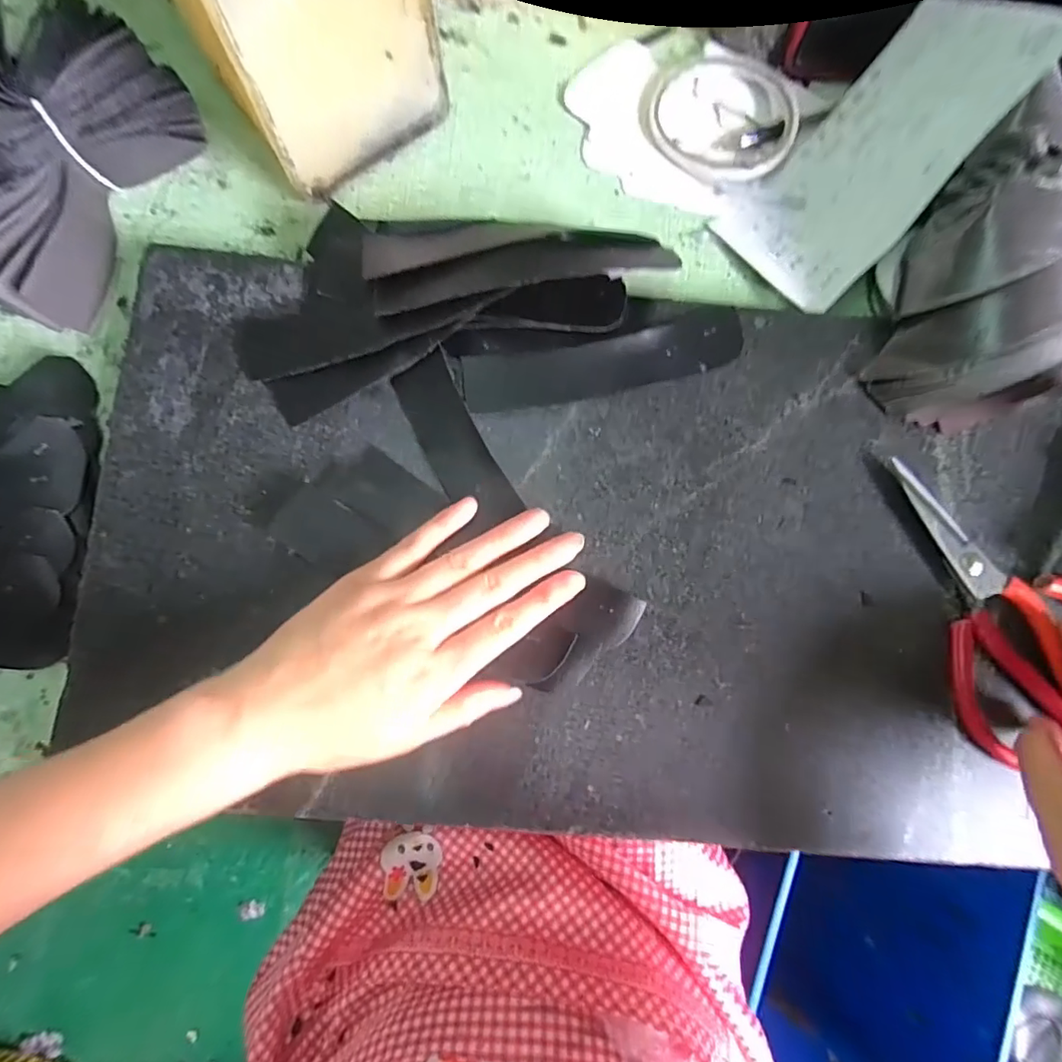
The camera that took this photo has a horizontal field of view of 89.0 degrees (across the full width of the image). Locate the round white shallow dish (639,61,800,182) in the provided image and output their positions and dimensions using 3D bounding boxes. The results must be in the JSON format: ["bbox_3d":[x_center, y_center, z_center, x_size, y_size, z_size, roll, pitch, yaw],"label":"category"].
[{"bbox_3d":[0.121,-0.267,0.347,0.093,0.015,0.090,0,85,-2],"label":"round white shallow dish"}]

